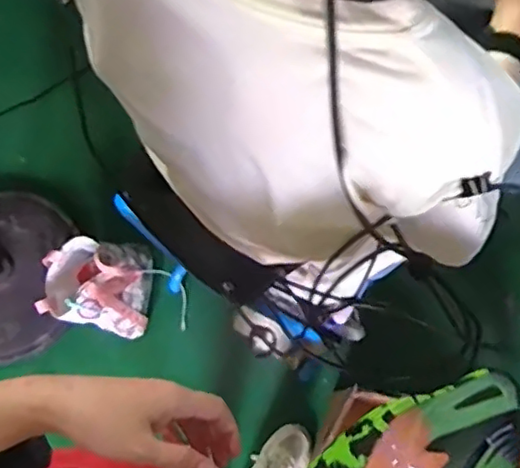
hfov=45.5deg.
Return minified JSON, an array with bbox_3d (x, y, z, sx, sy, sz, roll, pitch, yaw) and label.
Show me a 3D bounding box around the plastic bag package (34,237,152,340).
[{"bbox_3d":[-0.362,0.101,1.352,0.224,0.142,0.219,2,71,-1],"label":"plastic bag package"}]

